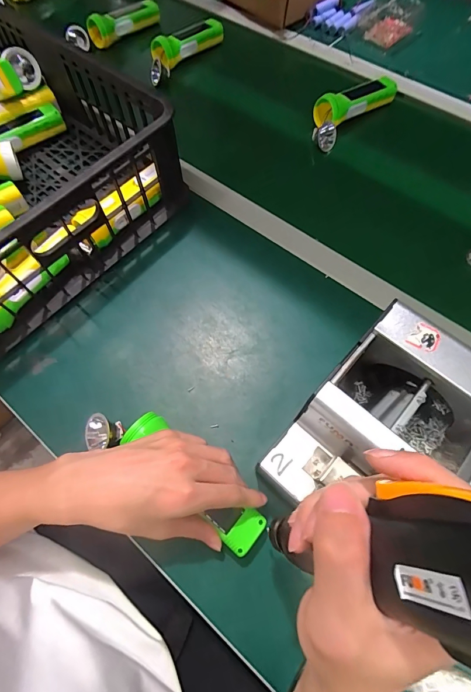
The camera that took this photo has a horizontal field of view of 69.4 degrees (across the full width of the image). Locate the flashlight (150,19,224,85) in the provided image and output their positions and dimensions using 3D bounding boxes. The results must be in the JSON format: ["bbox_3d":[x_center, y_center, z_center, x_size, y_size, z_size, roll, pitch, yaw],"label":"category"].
[{"bbox_3d":[-0.107,-0.607,0.692,0.056,0.042,0.203,39,71,16],"label":"flashlight"}]

